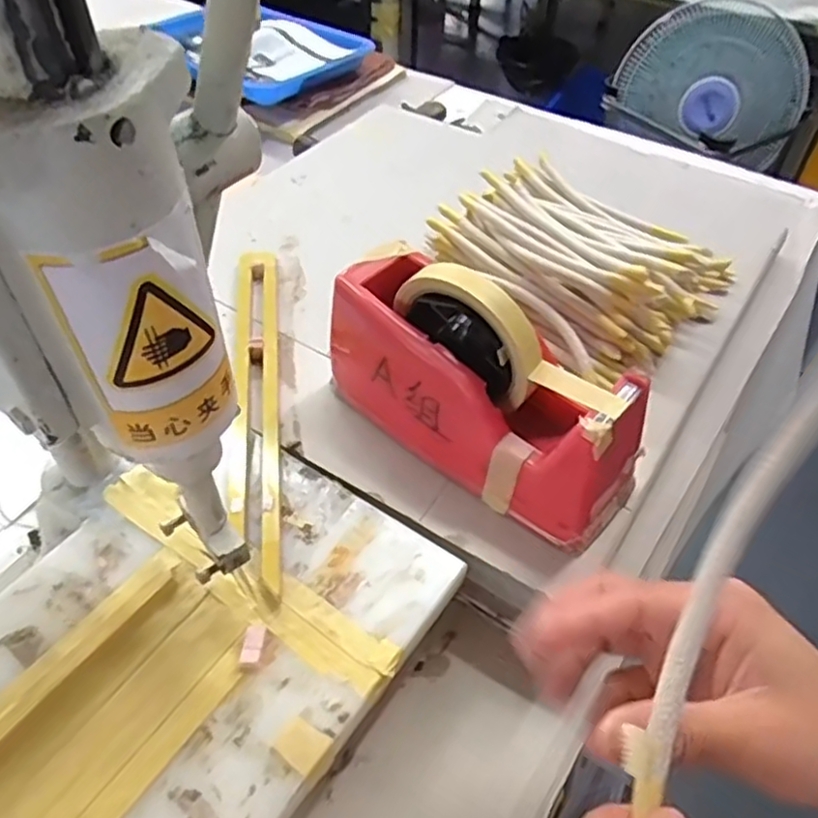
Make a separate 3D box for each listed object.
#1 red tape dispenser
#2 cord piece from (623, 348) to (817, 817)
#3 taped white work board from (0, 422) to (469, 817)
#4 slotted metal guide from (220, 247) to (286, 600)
[{"bbox_3d":[0.043,-0.018,0.413,0.202,0.122,0.069,33,54,24],"label":"red tape dispenser"},{"bbox_3d":[0.114,0.036,0.217,0.026,0.191,0.025,28,11,21],"label":"cord piece"},{"bbox_3d":[-0.133,0.133,0.347,0.199,0.014,0.292,29,53,21],"label":"taped white work board"},{"bbox_3d":[-0.108,-0.012,0.477,0.036,0.012,0.311,-5,48,-7],"label":"slotted metal guide"}]

